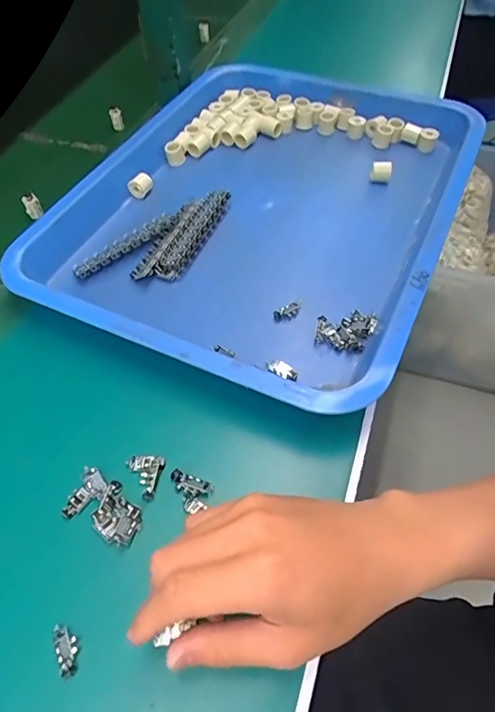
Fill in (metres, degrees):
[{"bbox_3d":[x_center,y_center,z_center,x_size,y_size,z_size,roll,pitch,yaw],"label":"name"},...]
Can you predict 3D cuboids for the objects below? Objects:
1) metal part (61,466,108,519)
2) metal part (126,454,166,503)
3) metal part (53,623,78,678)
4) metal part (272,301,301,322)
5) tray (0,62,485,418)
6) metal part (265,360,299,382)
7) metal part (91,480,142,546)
[{"bbox_3d":[-0.109,0.092,0.317,0.019,0.009,0.034,26,59,21],"label":"metal part"},{"bbox_3d":[-0.073,0.082,0.324,0.027,0.004,0.030,10,55,10],"label":"metal part"},{"bbox_3d":[-0.102,0.165,0.267,0.013,0.004,0.026,-16,55,-9],"label":"metal part"},{"bbox_3d":[0.034,-0.036,0.399,0.026,0.009,0.013,-38,61,-22],"label":"metal part"},{"bbox_3d":[0.021,-0.159,0.479,0.347,0.048,0.438,20,57,17],"label":"tray"},{"bbox_3d":[0.027,0.010,0.370,0.028,0.008,0.011,32,61,23],"label":"metal part"},{"bbox_3d":[-0.084,0.103,0.308,0.036,0.004,0.029,32,61,23],"label":"metal part"}]

